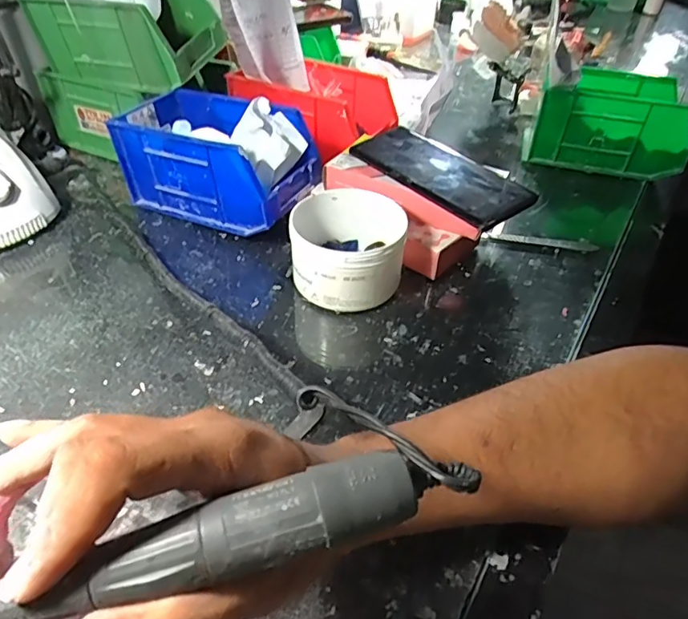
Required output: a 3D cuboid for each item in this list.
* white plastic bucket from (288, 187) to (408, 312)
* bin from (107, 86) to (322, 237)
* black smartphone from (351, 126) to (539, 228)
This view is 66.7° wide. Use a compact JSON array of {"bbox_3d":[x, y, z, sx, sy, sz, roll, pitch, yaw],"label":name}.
[{"bbox_3d":[0.003,-0.049,0.432,0.088,0.065,0.094,1,42,-1],"label":"white plastic bucket"},{"bbox_3d":[-0.123,-0.141,0.506,0.186,0.095,0.095,21,45,19],"label":"bin"},{"bbox_3d":[0.084,-0.123,0.463,0.075,0.014,0.167,-30,51,-31],"label":"black smartphone"}]

